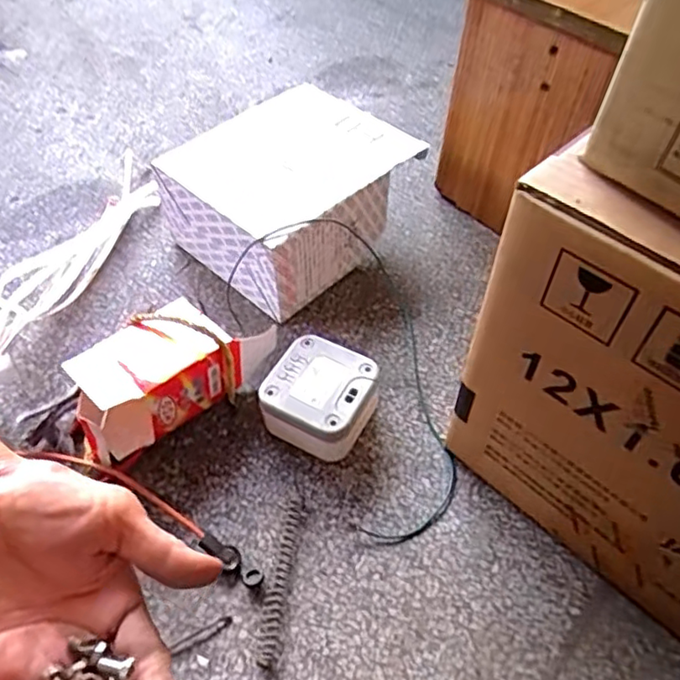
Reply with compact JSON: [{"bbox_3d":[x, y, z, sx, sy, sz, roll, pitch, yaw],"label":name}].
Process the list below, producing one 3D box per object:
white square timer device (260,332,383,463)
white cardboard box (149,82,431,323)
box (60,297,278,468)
[{"bbox_3d":[-0.013,0.046,0.449,0.077,0.048,0.077,21,55,16],"label":"white square timer device"},{"bbox_3d":[-0.043,-0.132,0.558,0.154,0.099,0.187,38,61,26],"label":"white cardboard box"},{"bbox_3d":[-0.121,0.019,0.451,0.150,0.073,0.064,-32,59,-22],"label":"box"}]

